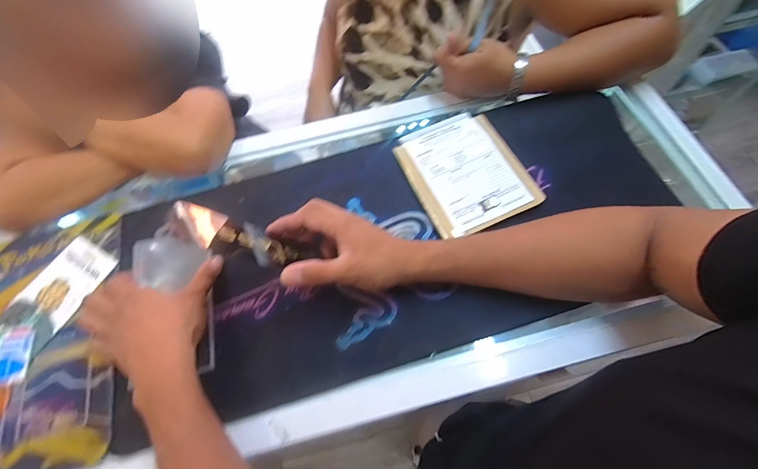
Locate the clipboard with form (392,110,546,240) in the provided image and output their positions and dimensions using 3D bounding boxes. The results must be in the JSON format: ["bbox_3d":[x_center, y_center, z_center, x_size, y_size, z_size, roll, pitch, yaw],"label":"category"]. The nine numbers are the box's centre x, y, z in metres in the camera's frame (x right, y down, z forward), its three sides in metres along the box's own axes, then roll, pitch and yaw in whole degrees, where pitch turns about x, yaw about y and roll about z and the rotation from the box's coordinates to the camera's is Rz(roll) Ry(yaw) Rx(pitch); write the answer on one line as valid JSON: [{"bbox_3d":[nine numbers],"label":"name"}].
[{"bbox_3d":[0.112,-0.086,0.477,0.139,0.012,0.167,-23,63,-7],"label":"clipboard with form"}]

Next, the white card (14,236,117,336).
[{"bbox_3d":[-0.385,0.055,0.453,0.084,0.006,0.095,27,69,20],"label":"white card"}]

